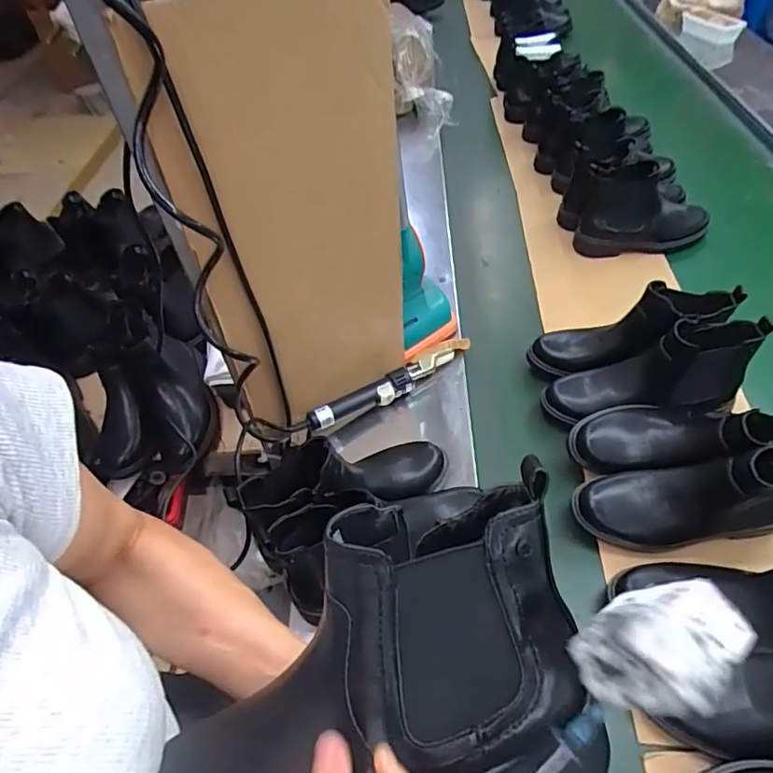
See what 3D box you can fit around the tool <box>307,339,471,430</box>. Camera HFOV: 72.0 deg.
[{"bbox_3d":[0.012,-0.005,0.789,0.279,0.033,0.035,-31,53,-19],"label":"tool"}]

